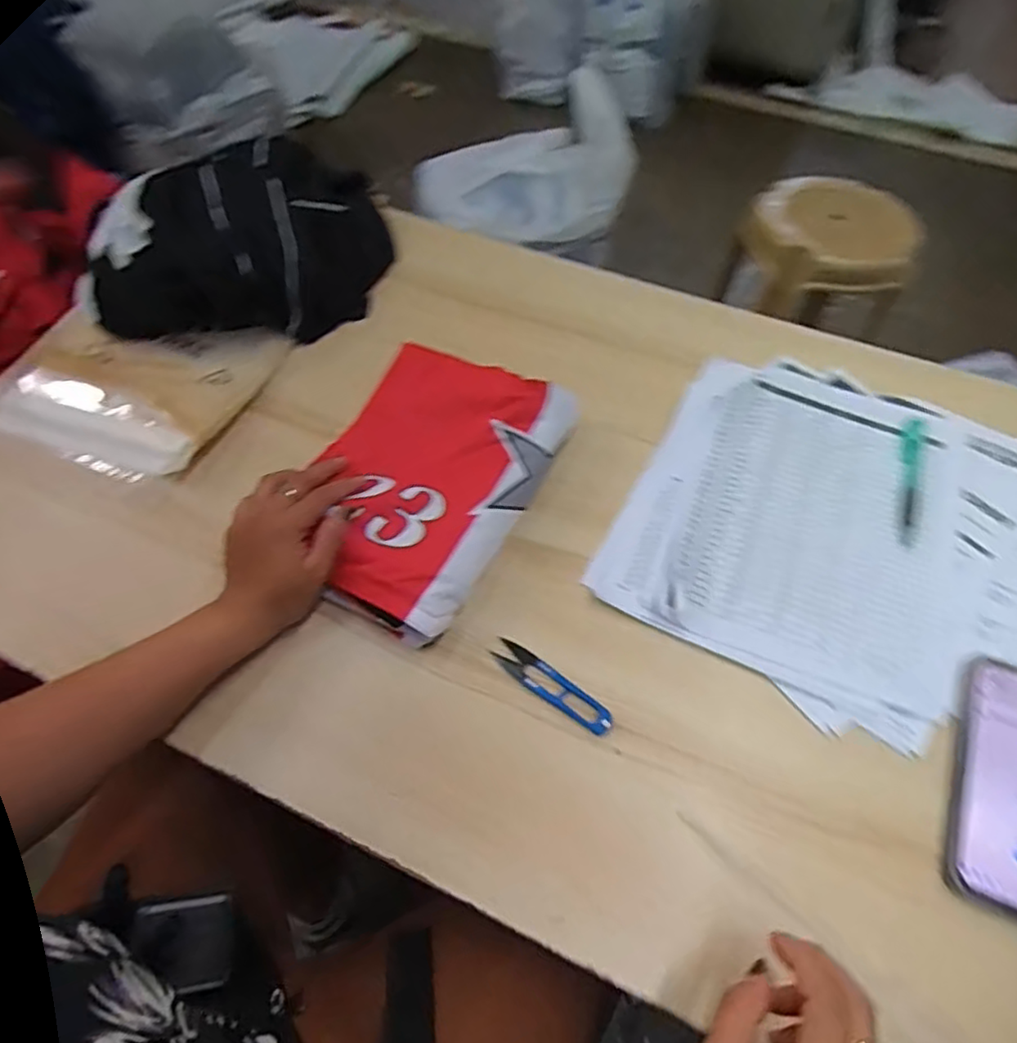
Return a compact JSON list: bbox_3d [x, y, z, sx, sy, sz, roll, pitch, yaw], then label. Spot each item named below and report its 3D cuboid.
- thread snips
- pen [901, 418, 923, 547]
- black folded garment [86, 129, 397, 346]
[{"bbox_3d":[0.032,0.122,0.482,0.102,0.012,0.023,33,61,19],"label":"thread snips"},{"bbox_3d":[0.345,-0.038,0.559,0.016,0.014,0.132,18,57,10],"label":"pen"},{"bbox_3d":[-0.279,-0.284,0.653,0.300,0.128,0.162,-9,57,-8],"label":"black folded garment"}]

